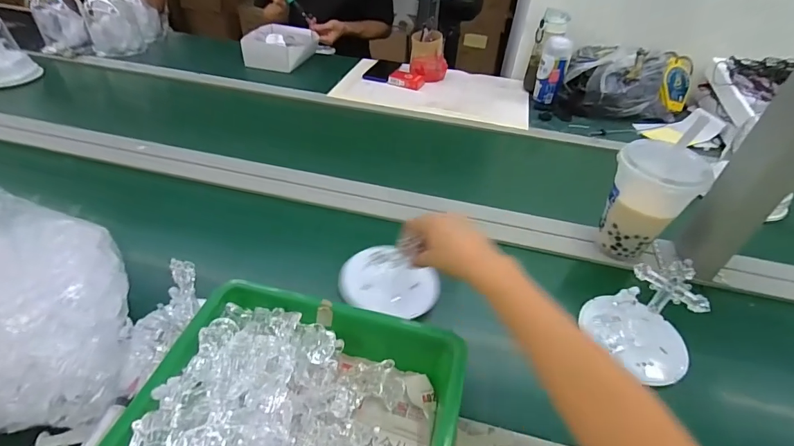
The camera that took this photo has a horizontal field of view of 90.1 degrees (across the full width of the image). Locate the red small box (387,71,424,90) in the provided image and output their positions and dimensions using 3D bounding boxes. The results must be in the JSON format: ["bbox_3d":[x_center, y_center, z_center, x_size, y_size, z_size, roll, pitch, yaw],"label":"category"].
[{"bbox_3d":[0.026,-0.395,1.095,0.092,0.022,0.065,19,43,16],"label":"red small box"}]

